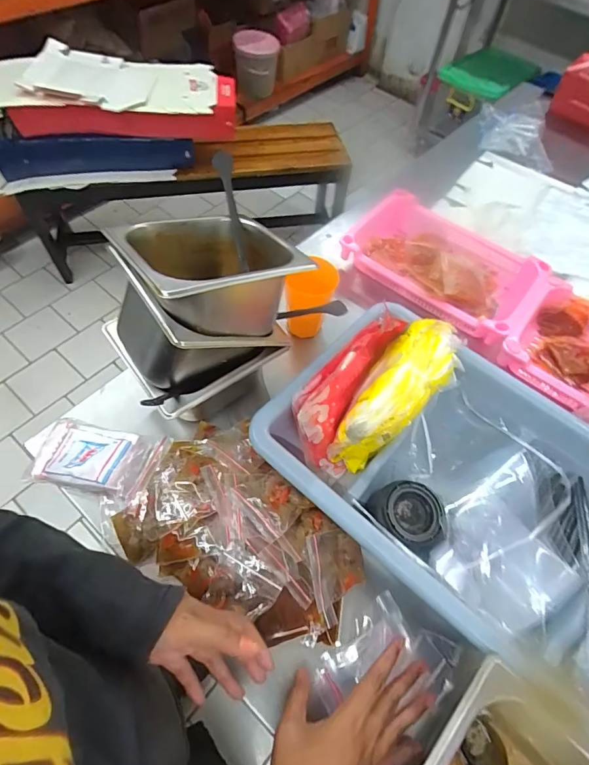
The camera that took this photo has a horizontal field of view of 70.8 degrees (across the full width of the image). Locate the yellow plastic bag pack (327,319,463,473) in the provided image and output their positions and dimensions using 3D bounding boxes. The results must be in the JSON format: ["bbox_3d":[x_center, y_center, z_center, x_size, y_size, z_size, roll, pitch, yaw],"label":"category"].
[{"bbox_3d":[0.124,0.016,0.482,0.059,0.125,0.186,38,63,18],"label":"yellow plastic bag pack"}]

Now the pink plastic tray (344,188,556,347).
[{"bbox_3d":[0.249,-0.200,0.689,0.291,0.064,0.194,33,61,15],"label":"pink plastic tray"}]

